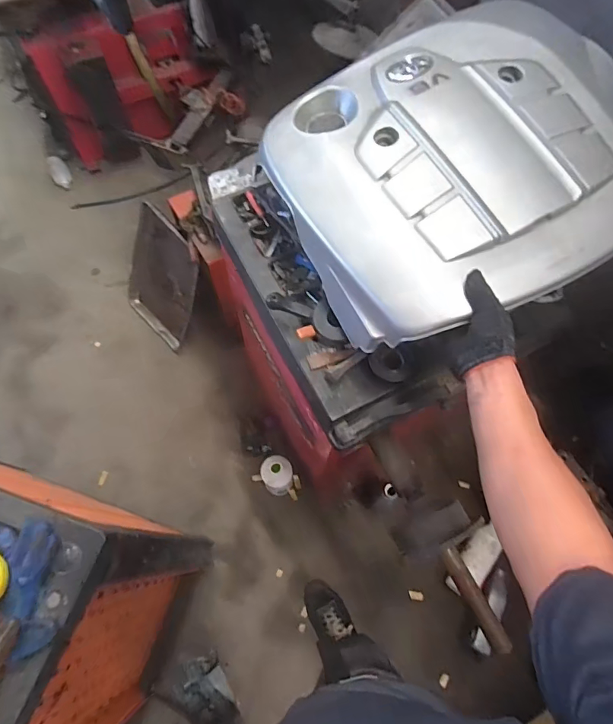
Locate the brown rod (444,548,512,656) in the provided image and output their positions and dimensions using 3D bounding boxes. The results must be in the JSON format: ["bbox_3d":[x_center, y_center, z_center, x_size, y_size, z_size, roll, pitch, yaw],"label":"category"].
[{"bbox_3d":[0.301,0.423,0.782,0.033,0.024,0.177,-26,71,-11],"label":"brown rod"}]

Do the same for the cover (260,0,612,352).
[{"bbox_3d":[0.252,-0.324,0.742,0.559,0.161,0.502,-21,70,-9],"label":"cover"}]

